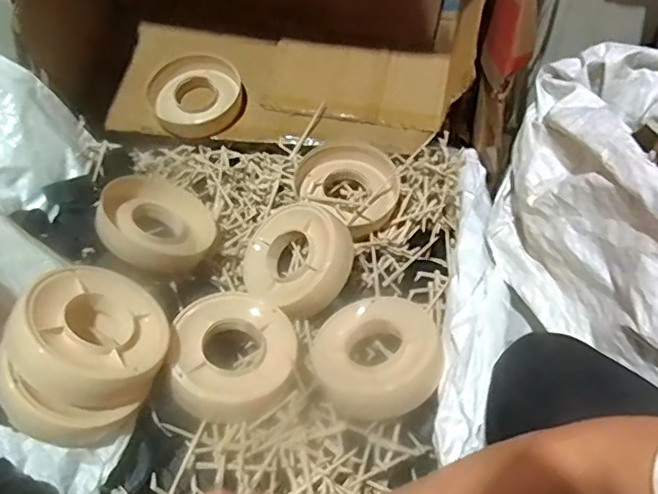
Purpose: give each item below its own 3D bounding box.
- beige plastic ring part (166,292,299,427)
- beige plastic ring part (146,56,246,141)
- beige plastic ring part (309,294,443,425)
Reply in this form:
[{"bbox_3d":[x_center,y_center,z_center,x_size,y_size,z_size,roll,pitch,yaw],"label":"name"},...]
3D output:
[{"bbox_3d":[-0.113,0.127,0.682,0.146,0.066,0.154,-2,44,-3],"label":"beige plastic ring part"},{"bbox_3d":[-0.231,-0.263,0.992,0.157,0.024,0.148,-10,75,-9],"label":"beige plastic ring part"},{"bbox_3d":[0.062,0.130,0.676,0.136,0.049,0.155,34,53,29],"label":"beige plastic ring part"}]

